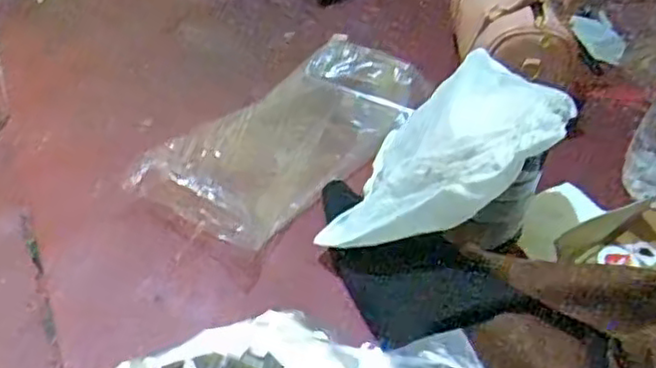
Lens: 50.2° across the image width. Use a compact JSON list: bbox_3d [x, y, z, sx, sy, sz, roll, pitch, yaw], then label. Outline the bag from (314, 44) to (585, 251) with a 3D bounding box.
[{"bbox_3d":[0.123,-0.031,0.687,0.182,0.126,0.230,25,49,20],"label":"bag"}]

